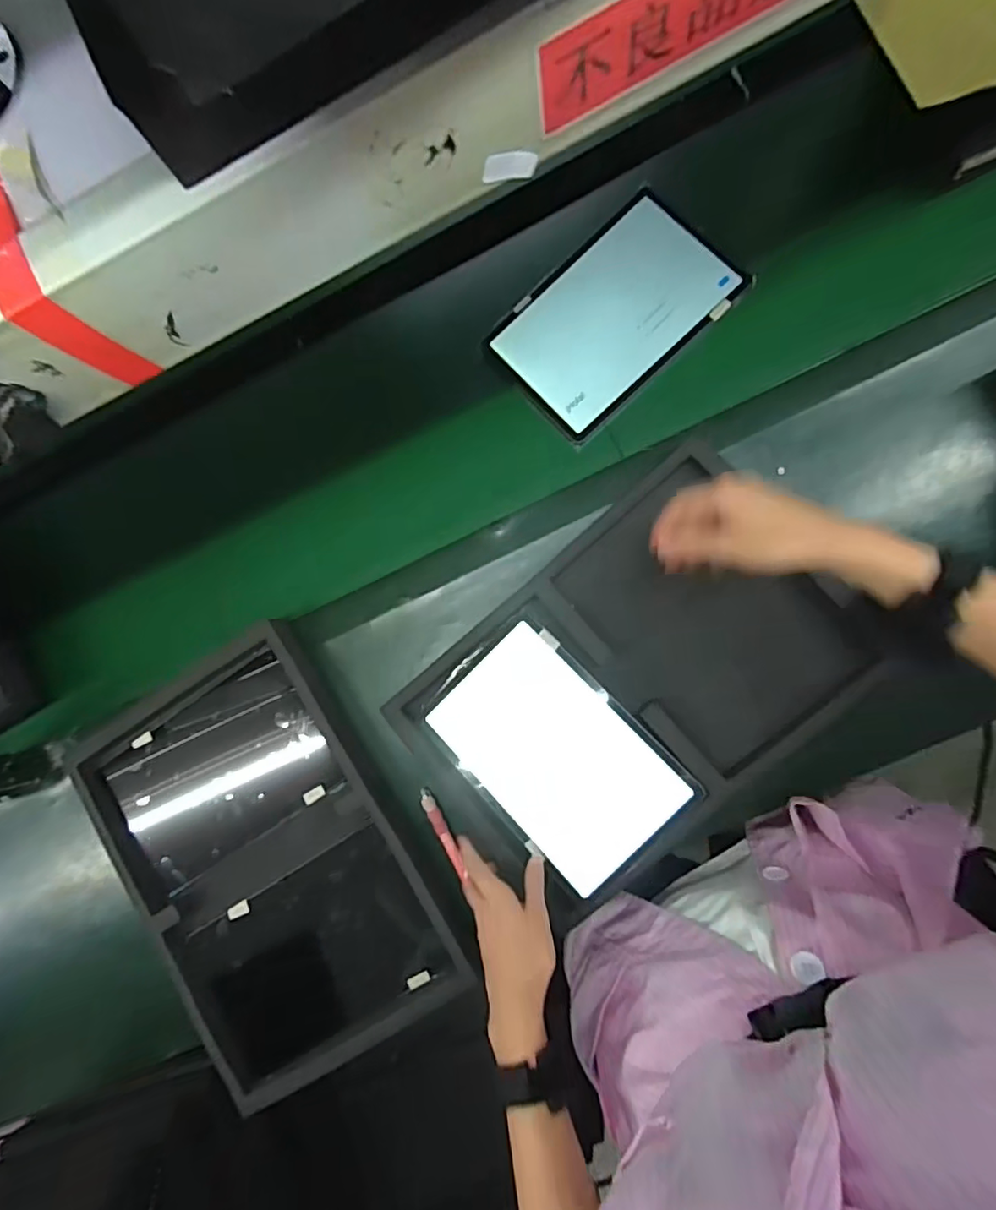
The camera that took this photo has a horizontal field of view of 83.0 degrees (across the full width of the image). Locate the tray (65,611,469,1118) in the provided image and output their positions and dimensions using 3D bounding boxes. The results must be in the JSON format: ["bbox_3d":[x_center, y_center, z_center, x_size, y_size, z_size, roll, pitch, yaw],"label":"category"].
[{"bbox_3d":[-0.248,0.272,0.600,0.291,0.043,0.427,-31,80,4],"label":"tray"}]

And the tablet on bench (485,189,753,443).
[{"bbox_3d":[0.127,-0.320,0.614,0.252,0.005,0.162,-42,80,2],"label":"tablet on bench"}]

